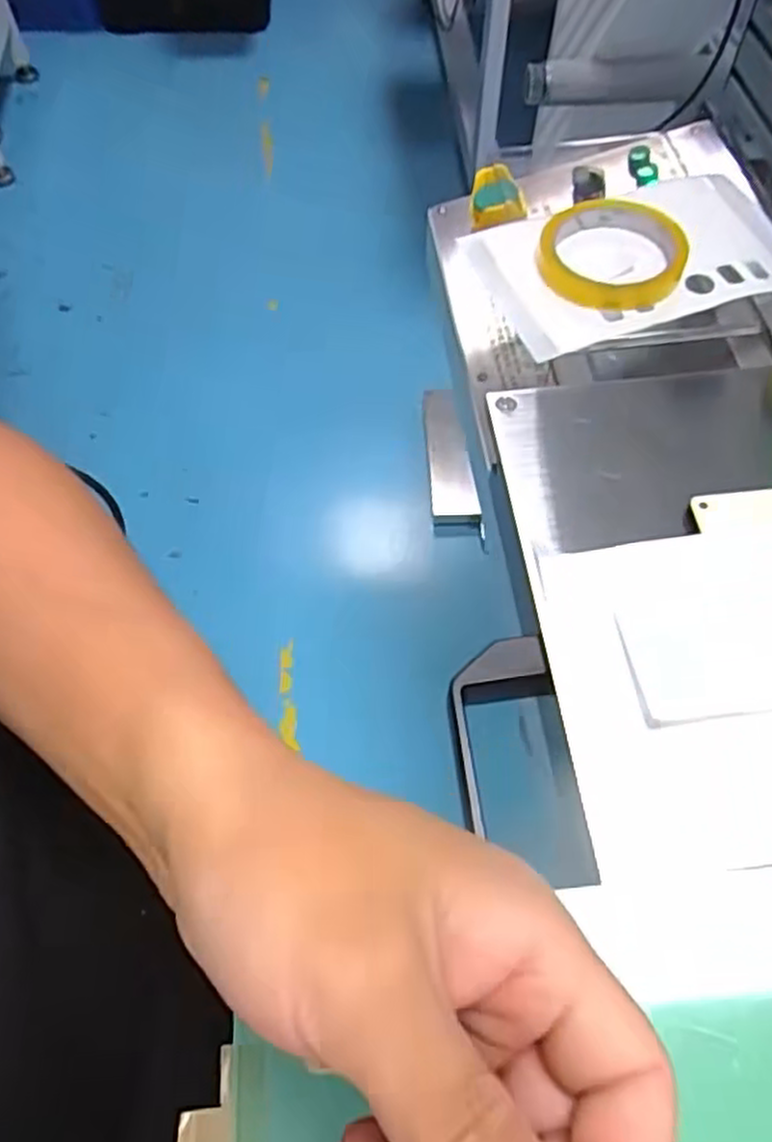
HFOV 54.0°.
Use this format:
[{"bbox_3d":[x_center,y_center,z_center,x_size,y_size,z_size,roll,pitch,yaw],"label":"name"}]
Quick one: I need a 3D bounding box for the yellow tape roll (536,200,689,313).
[{"bbox_3d":[0.154,-0.213,0.502,0.090,0.026,0.097,0,60,0],"label":"yellow tape roll"}]

